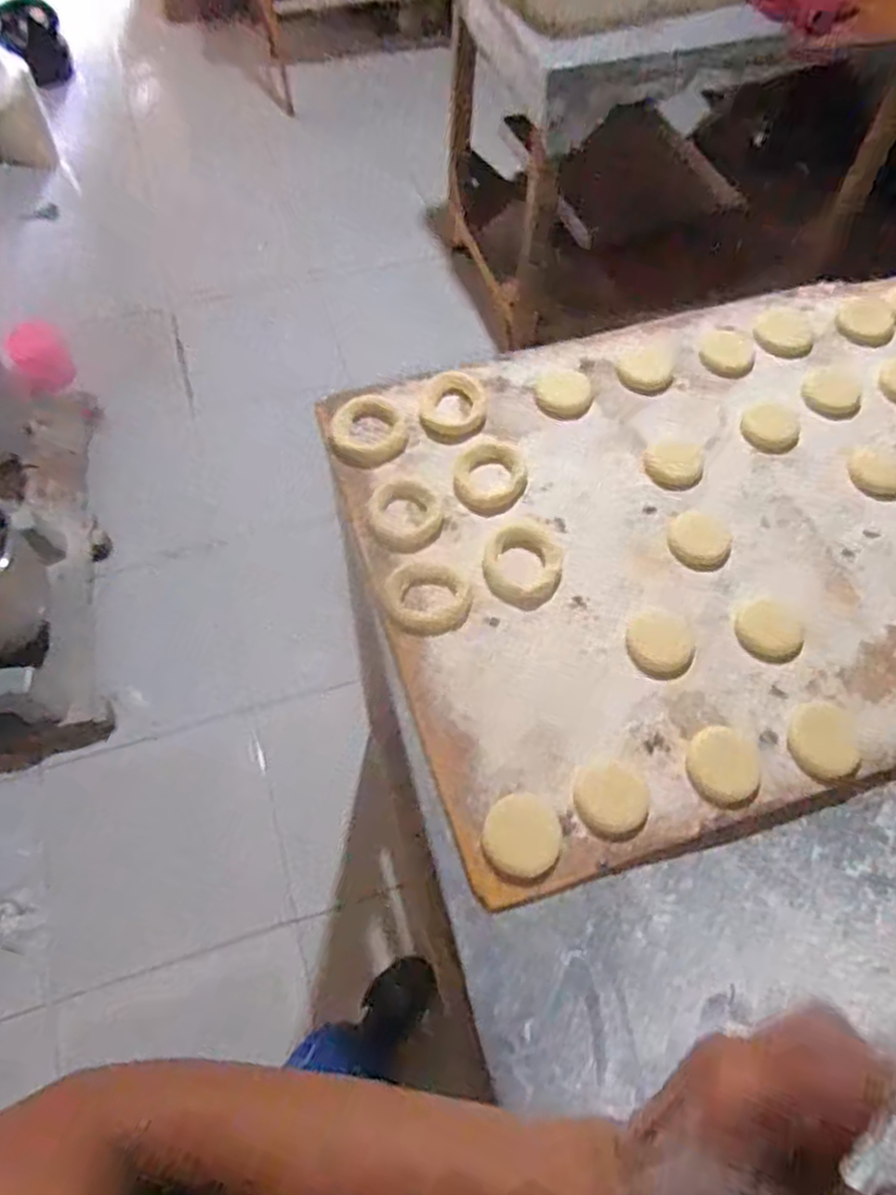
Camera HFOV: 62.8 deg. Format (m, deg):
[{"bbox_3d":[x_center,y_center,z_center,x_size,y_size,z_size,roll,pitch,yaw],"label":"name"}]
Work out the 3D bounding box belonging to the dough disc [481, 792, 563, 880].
[{"bbox_3d":[0.047,0.146,0.453,0.047,0.004,0.049,0,61,-1],"label":"dough disc"}]

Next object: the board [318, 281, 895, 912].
[{"bbox_3d":[0.229,-0.071,0.576,0.585,0.015,0.421,-17,63,-10],"label":"board"}]

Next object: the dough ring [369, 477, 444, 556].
[{"bbox_3d":[-0.033,-0.062,0.565,0.057,0.009,0.058,0,61,-1],"label":"dough ring"}]

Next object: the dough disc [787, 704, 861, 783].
[{"bbox_3d":[0.250,0.095,0.487,0.044,0.004,0.053,2,61,0],"label":"dough disc"}]

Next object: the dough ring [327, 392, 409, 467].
[{"bbox_3d":[-0.064,-0.136,0.595,0.060,0.016,0.059,0,61,-1],"label":"dough ring"}]

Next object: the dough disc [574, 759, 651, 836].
[{"bbox_3d":[0.105,0.126,0.466,0.045,0.004,0.047,0,61,-1],"label":"dough disc"}]

